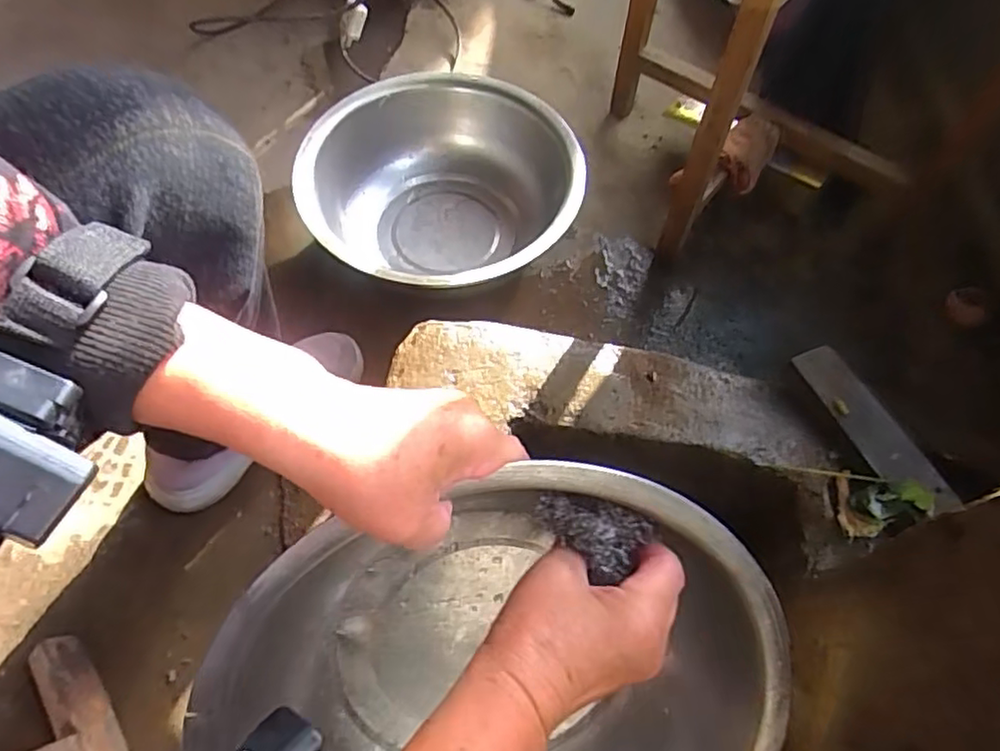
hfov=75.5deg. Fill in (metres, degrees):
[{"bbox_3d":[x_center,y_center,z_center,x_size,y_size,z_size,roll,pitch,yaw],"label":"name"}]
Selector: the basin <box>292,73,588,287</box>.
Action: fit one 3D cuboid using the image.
[{"bbox_3d":[-0.069,-0.224,0.764,0.304,0.120,0.312,0,62,-1],"label":"basin"}]

